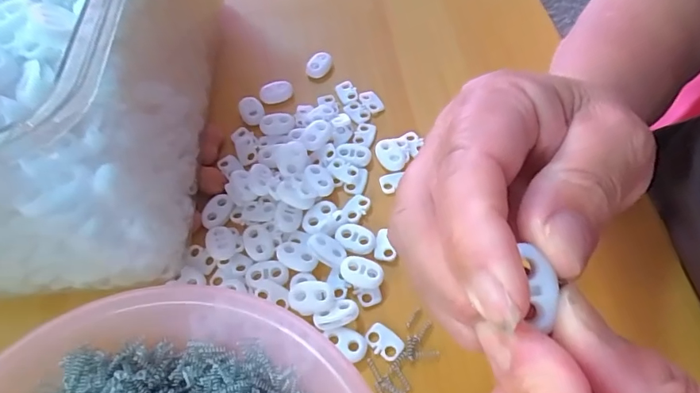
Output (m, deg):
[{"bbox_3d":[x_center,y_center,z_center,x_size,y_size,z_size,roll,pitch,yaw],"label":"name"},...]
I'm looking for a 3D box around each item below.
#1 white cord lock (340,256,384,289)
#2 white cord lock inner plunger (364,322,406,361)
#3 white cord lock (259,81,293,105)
[{"bbox_3d":[0.006,0.039,0.230,0.022,0.007,0.015,13,60,11],"label":"white cord lock"},{"bbox_3d":[0.016,0.069,0.216,0.018,0.004,0.012,38,67,23],"label":"white cord lock inner plunger"},{"bbox_3d":[-0.049,-0.070,0.302,0.022,0.009,0.011,-13,58,-5],"label":"white cord lock"}]

